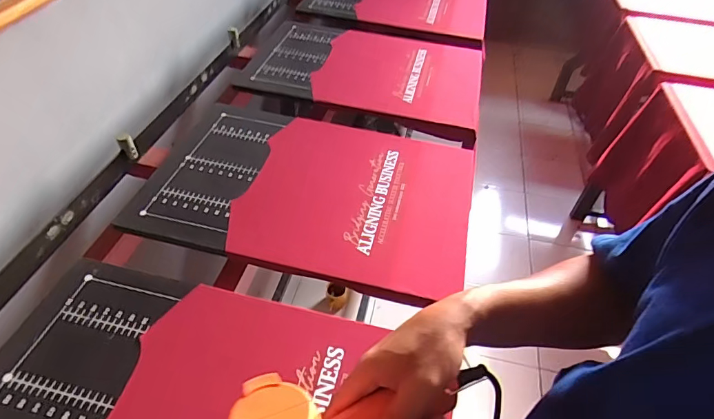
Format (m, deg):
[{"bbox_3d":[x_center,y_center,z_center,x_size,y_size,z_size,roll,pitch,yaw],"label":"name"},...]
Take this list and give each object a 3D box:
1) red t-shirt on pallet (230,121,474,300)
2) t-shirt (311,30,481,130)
[{"bbox_3d":[0.007,-0.035,0.827,0.409,0.023,0.394,12,46,7],"label":"red t-shirt on pallet"},{"bbox_3d":[0.121,-0.374,1.163,0.419,0.031,0.392,12,46,7],"label":"t-shirt"}]

